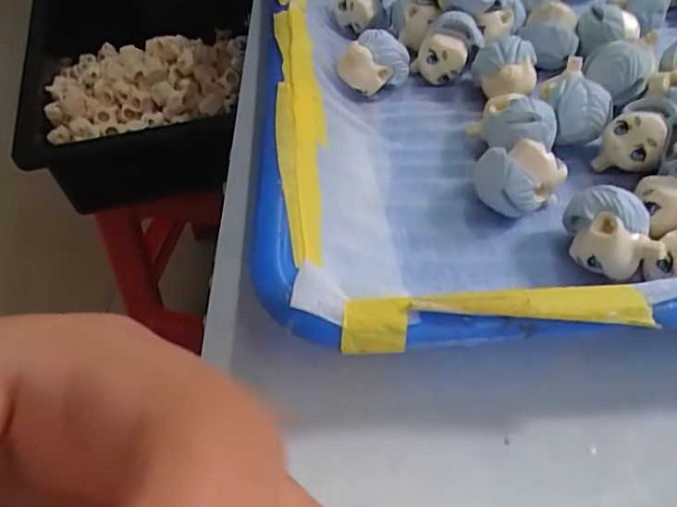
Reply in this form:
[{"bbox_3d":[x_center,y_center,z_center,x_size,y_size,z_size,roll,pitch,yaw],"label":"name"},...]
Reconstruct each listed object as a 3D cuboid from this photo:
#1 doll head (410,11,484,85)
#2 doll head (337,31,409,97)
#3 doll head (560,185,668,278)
[{"bbox_3d":[0.044,-0.083,0.226,0.024,0.024,0.020,14,53,11],"label":"doll head"},{"bbox_3d":[0.014,-0.073,0.219,0.019,0.023,0.022,35,60,24],"label":"doll head"},{"bbox_3d":[0.082,-0.006,0.164,0.019,0.018,0.025,-6,52,-4],"label":"doll head"}]

